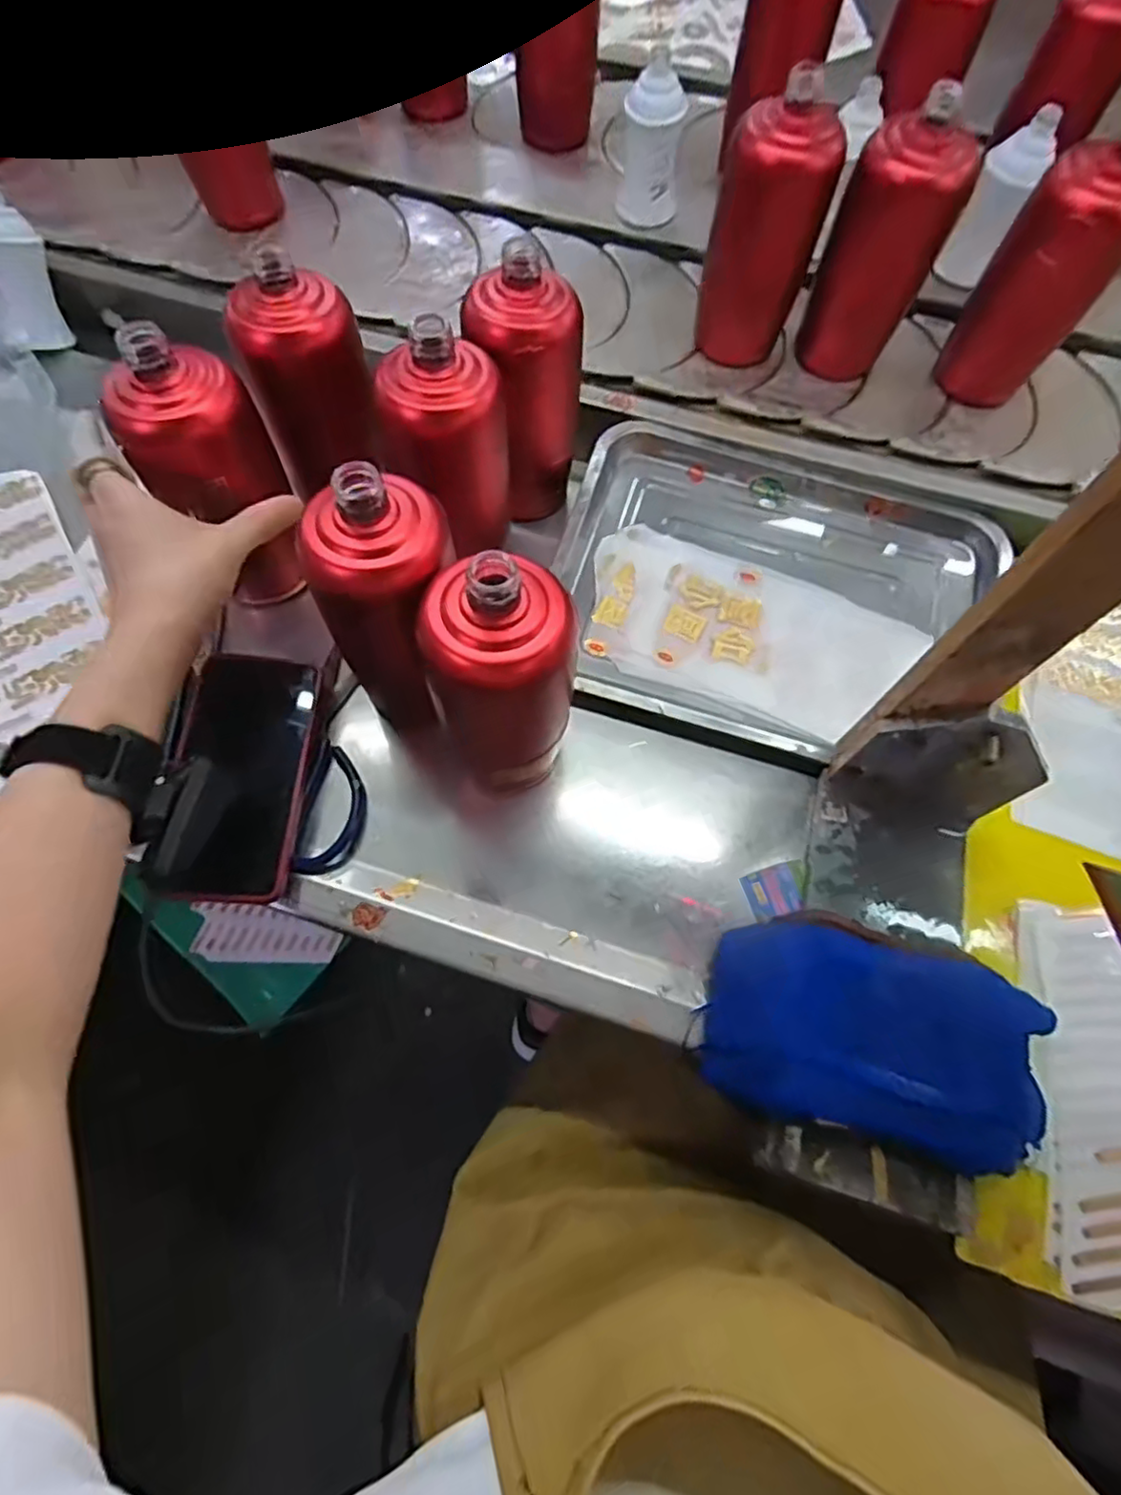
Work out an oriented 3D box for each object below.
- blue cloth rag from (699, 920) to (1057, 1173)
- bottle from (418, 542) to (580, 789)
[{"bbox_3d":[0.181,0.167,0.381,0.183,0.047,0.106,12,69,3],"label":"blue cloth rag"},{"bbox_3d":[-0.030,-0.031,0.384,0.081,0.185,0.068,-9,69,-5],"label":"bottle"}]

